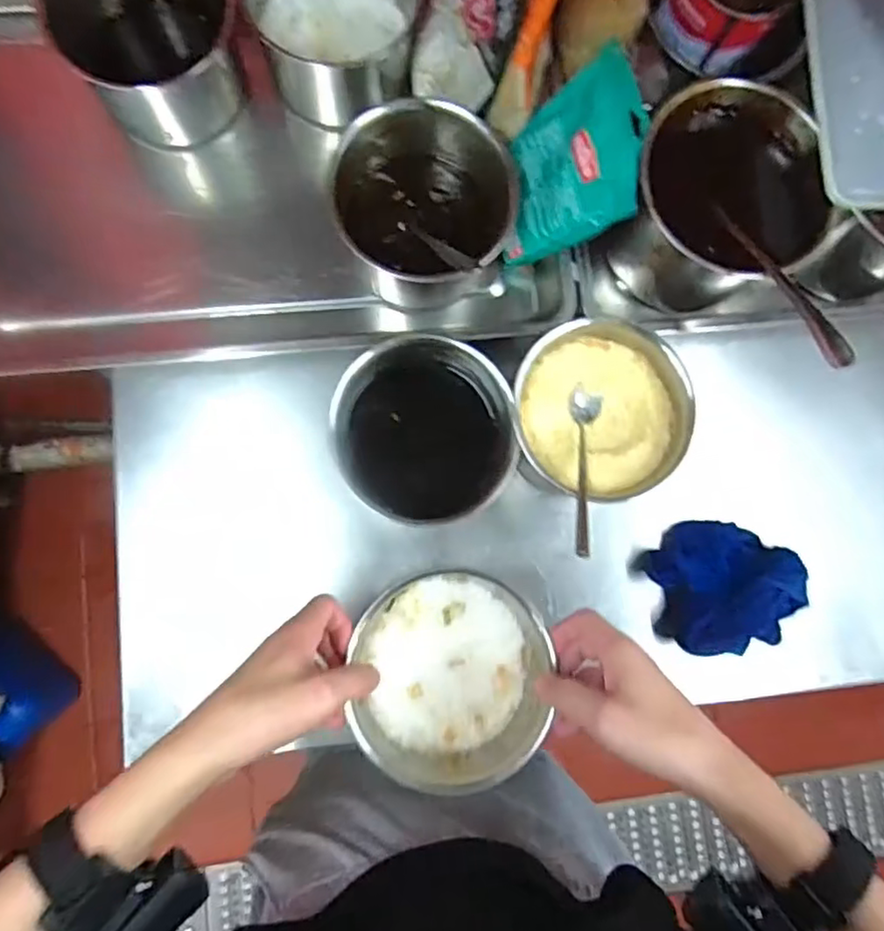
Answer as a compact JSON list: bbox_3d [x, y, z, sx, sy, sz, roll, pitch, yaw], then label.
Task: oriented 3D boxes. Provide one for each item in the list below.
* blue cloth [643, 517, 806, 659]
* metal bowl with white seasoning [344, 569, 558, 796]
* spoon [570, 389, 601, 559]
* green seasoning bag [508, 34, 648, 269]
[{"bbox_3d":[0.273,0.117,0.612,0.142,0.041,0.121,4,83,-5],"label":"blue cloth"},{"bbox_3d":[0.006,0.161,0.496,0.145,0.077,0.147,1,83,-5],"label":"metal bowl with white seasoning"},{"bbox_3d":[0.121,0.001,0.549,0.030,0.028,0.172,15,48,-3],"label":"spoon"},{"bbox_3d":[0.109,-0.262,0.560,0.012,0.147,0.127,-14,92,-47],"label":"green seasoning bag"}]

